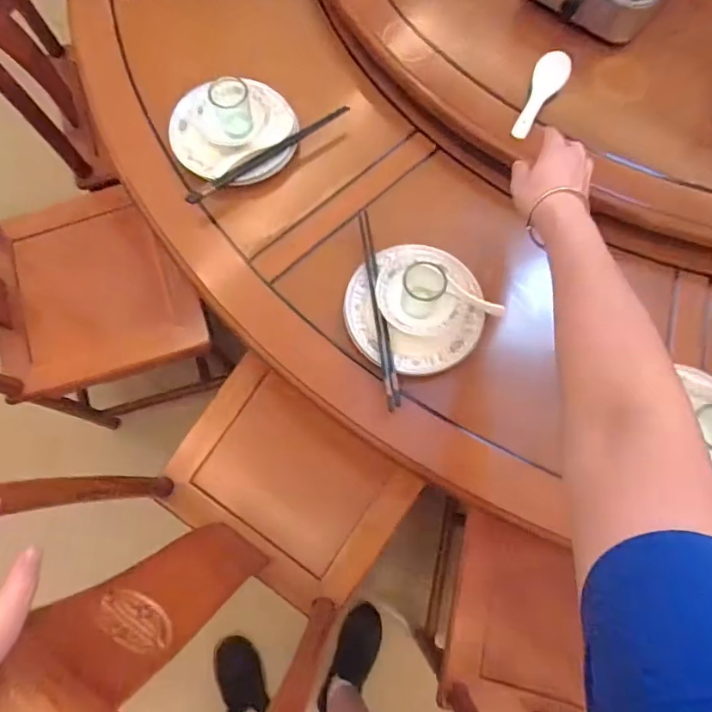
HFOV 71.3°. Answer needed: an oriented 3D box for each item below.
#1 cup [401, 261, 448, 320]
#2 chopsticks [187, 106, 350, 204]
[{"bbox_3d":[0.082,-0.078,0.618,0.051,0.062,0.057,15,74,4],"label":"cup"},{"bbox_3d":[-0.120,-0.283,0.686,0.259,0.011,0.017,-36,78,-10],"label":"chopsticks"}]

